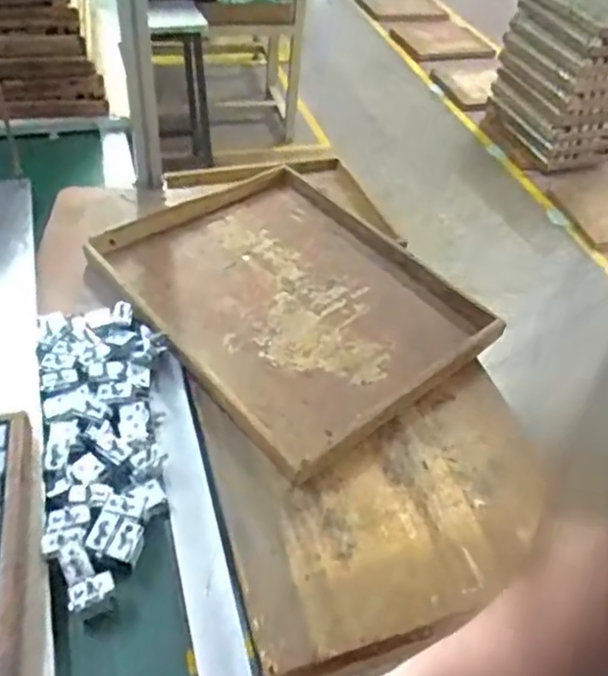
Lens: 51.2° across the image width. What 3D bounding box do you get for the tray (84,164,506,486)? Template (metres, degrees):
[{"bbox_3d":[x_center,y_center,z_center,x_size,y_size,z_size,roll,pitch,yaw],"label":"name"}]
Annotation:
[{"bbox_3d":[-0.020,-0.067,0.941,0.408,0.065,0.502,-30,56,-31],"label":"tray"}]

